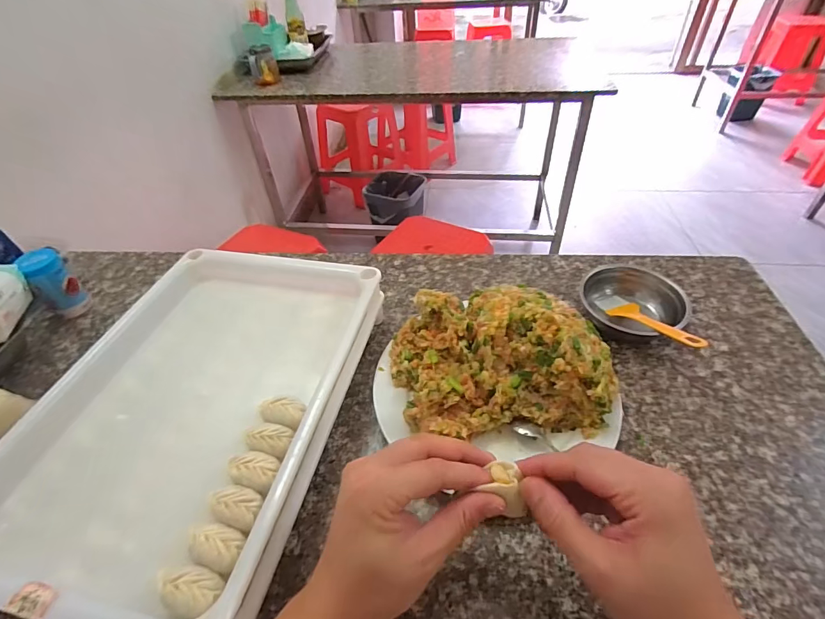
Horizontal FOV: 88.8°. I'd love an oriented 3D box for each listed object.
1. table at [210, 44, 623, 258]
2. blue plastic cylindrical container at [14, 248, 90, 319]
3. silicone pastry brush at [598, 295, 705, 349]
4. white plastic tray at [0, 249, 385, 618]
[{"bbox_3d":[0.003,-0.575,1.648,1.151,0.713,0.611,5,45,9],"label":"table"},{"bbox_3d":[-0.484,-0.037,0.570,0.046,0.086,0.050,-2,44,2],"label":"blue plastic cylindrical container"},{"bbox_3d":[0.269,0.012,0.493,0.037,0.014,0.143,-14,22,-10],"label":"silicone pastry brush"},{"bbox_3d":[-0.203,0.079,0.417,0.260,0.046,0.383,8,46,12],"label":"white plastic tray"}]

